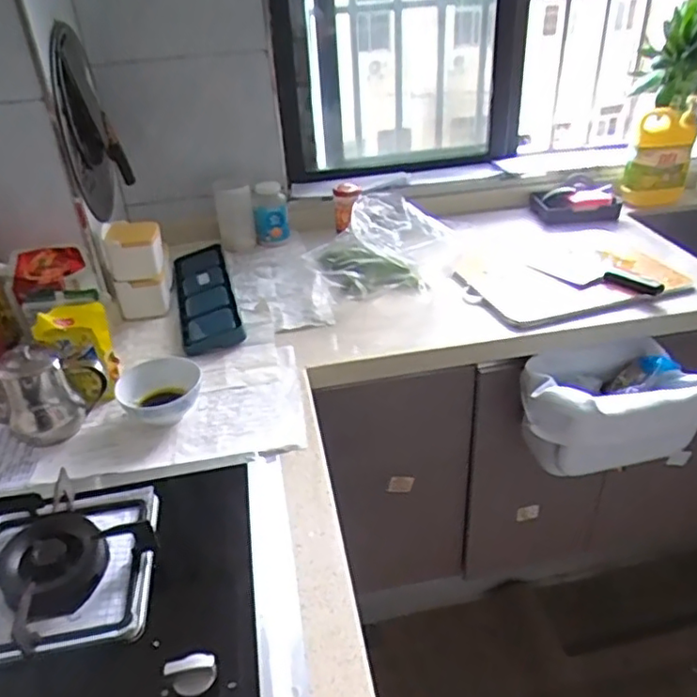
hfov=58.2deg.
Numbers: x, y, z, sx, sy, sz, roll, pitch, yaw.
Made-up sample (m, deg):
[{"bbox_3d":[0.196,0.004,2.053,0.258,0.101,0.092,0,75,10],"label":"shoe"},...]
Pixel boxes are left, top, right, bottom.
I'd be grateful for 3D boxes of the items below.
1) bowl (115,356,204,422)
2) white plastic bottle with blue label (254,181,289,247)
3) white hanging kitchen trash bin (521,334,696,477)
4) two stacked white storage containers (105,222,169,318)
[{"bbox_3d":[-0.280,0.071,0.937,0.124,0.060,0.106,-13,34,-15],"label":"bowl"},{"bbox_3d":[-0.174,-0.300,1.407,0.077,0.129,0.061,-8,33,-7],"label":"white plastic bottle with blue label"},{"bbox_3d":[0.453,0.104,1.115,0.298,0.149,0.180,-8,33,-7],"label":"white hanging kitchen trash bin"},{"bbox_3d":[-0.387,-0.146,1.161,0.103,0.173,0.066,-13,34,-15],"label":"two stacked white storage containers"}]

